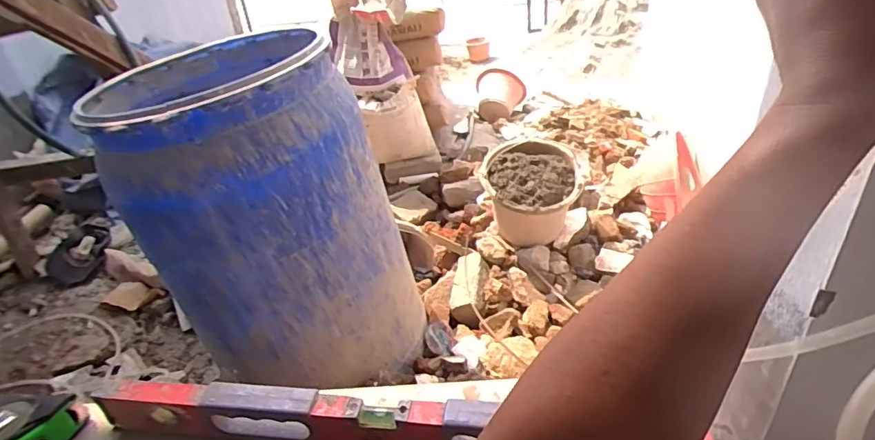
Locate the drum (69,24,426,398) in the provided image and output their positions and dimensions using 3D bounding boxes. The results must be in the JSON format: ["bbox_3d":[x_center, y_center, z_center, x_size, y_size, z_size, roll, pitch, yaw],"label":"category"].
[{"bbox_3d":[-0.354,-0.019,1.071,0.462,0.598,0.506,-30,40,-31],"label":"drum"}]

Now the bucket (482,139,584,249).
[{"bbox_3d":[0.252,-0.053,1.405,0.266,0.206,0.260,0,34,11],"label":"bucket"}]

